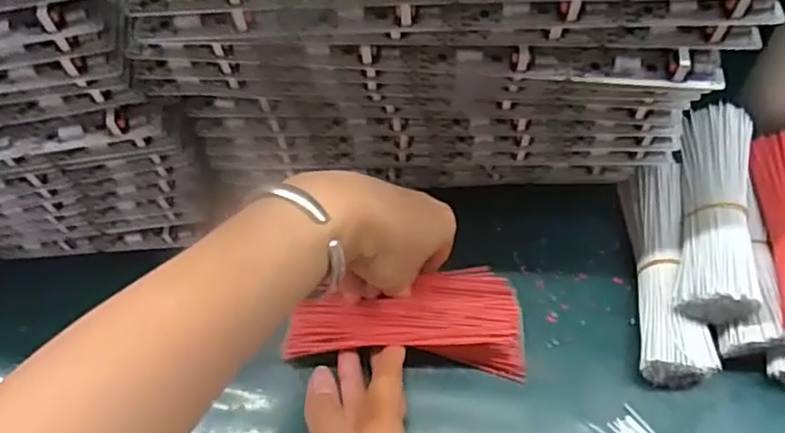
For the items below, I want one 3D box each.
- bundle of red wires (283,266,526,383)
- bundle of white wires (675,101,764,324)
[{"bbox_3d":[0.012,0.067,0.436,0.141,0.024,0.067,-1,67,-2],"label":"bundle of red wires"},{"bbox_3d":[0.208,-0.006,0.428,0.044,0.032,0.148,10,61,8],"label":"bundle of white wires"}]

